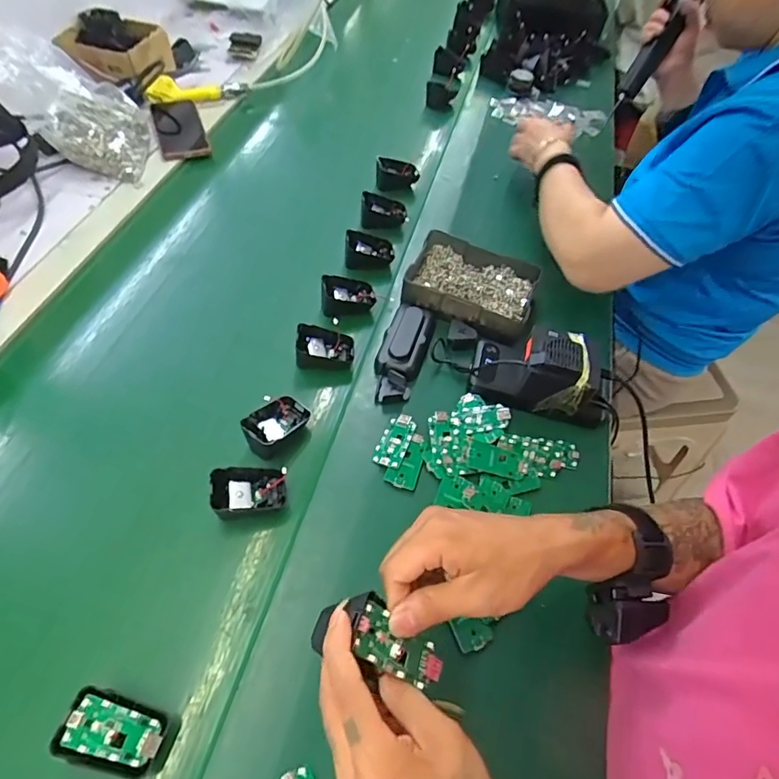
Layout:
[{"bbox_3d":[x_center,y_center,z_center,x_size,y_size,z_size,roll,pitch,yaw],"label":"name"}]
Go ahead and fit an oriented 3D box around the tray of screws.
[{"bbox_3d":[0.110,-0.143,0.657,0.157,0.040,0.129,19,54,10],"label":"tray of screws"}]

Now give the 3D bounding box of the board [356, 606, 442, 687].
[{"bbox_3d":[0.007,0.162,0.314,0.064,0.006,0.029,36,54,-15],"label":"board"}]

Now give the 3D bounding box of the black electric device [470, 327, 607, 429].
[{"bbox_3d":[0.172,-0.023,0.560,0.157,0.069,0.084,24,55,14],"label":"black electric device"}]

